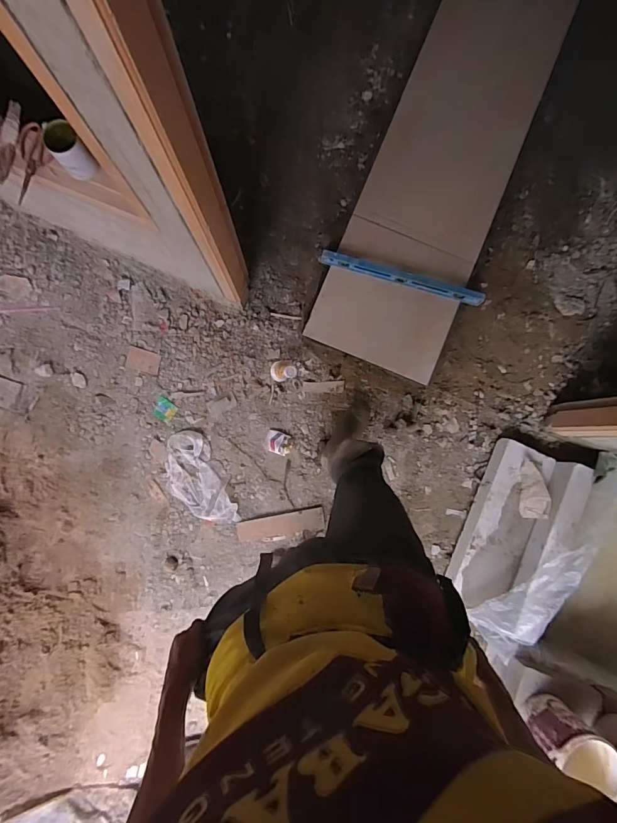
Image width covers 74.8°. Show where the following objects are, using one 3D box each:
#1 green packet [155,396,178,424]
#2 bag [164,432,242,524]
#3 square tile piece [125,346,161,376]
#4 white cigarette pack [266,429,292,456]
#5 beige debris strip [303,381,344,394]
[{"bbox_3d":[-0.540,-0.004,1.519,0.083,0.006,0.073,33,86,-1],"label":"green packet"},{"bbox_3d":[-0.417,0.259,1.489,0.193,0.035,0.391,-26,88,-4],"label":"bag"},{"bbox_3d":[-0.621,-0.190,1.517,0.120,0.010,0.080,15,86,-2],"label":"square tile piece"},{"bbox_3d":[-0.111,0.120,1.529,0.097,0.022,0.080,20,86,-2],"label":"white cigarette pack"},{"bbox_3d":[0.060,-0.093,1.566,0.157,0.006,0.046,-2,87,-3],"label":"beige debris strip"}]

